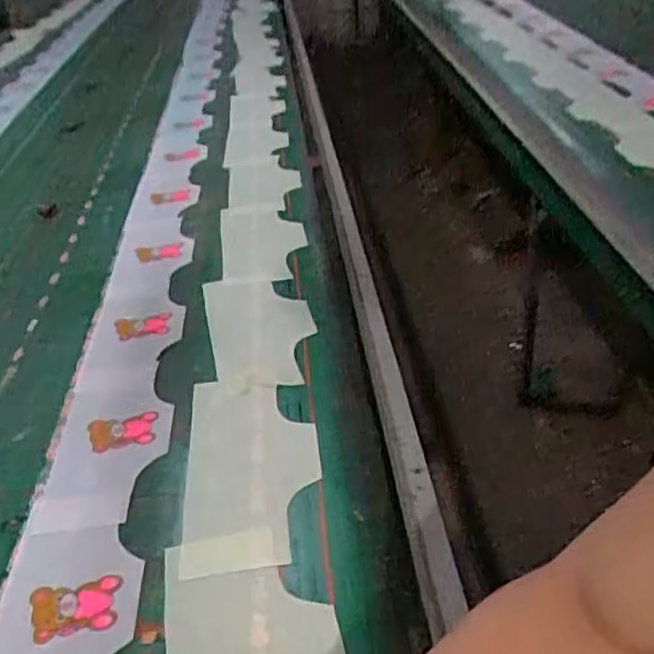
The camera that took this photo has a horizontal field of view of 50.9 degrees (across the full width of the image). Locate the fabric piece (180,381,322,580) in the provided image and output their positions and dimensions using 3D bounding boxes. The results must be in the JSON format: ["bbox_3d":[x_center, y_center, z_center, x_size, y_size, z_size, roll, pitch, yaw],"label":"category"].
[{"bbox_3d":[-0.087,0.158,0.802,0.151,0.009,0.284,-7,38,-3],"label":"fabric piece"}]

